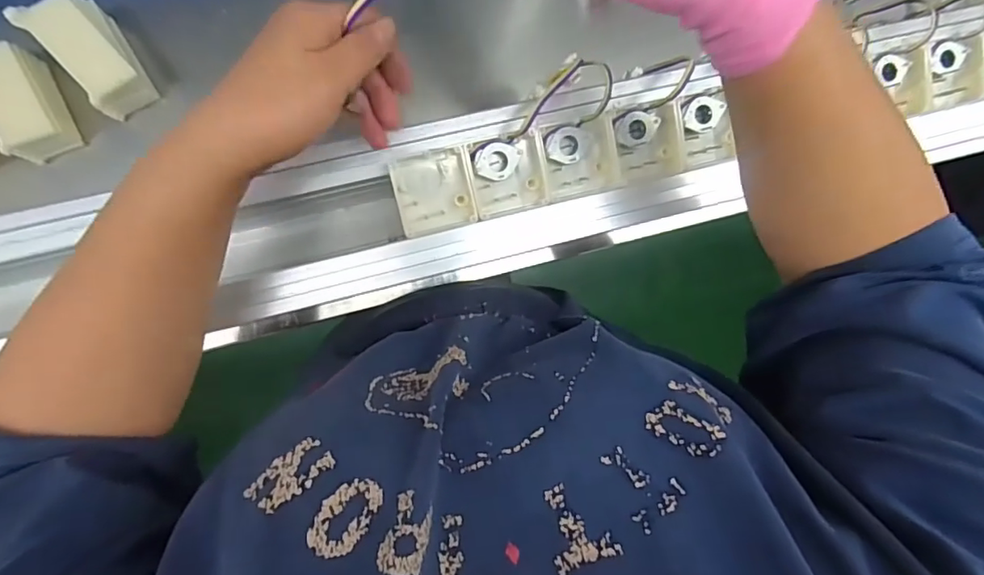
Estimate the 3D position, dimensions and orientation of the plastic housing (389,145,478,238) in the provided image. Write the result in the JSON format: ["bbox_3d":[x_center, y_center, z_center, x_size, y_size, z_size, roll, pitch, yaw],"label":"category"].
[{"bbox_3d":[-0.039,-0.064,0.365,0.049,0.022,0.052,-15,95,-8],"label":"plastic housing"}]

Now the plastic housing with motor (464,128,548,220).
[{"bbox_3d":[0.010,-0.077,0.370,0.051,0.020,0.049,-15,95,-8],"label":"plastic housing with motor"}]

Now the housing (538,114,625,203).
[{"bbox_3d":[0.061,-0.090,0.375,0.054,0.015,0.049,-15,95,-8],"label":"housing"}]

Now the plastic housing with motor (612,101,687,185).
[{"bbox_3d":[0.110,-0.101,0.382,0.048,0.018,0.048,-15,96,-8],"label":"plastic housing with motor"}]

